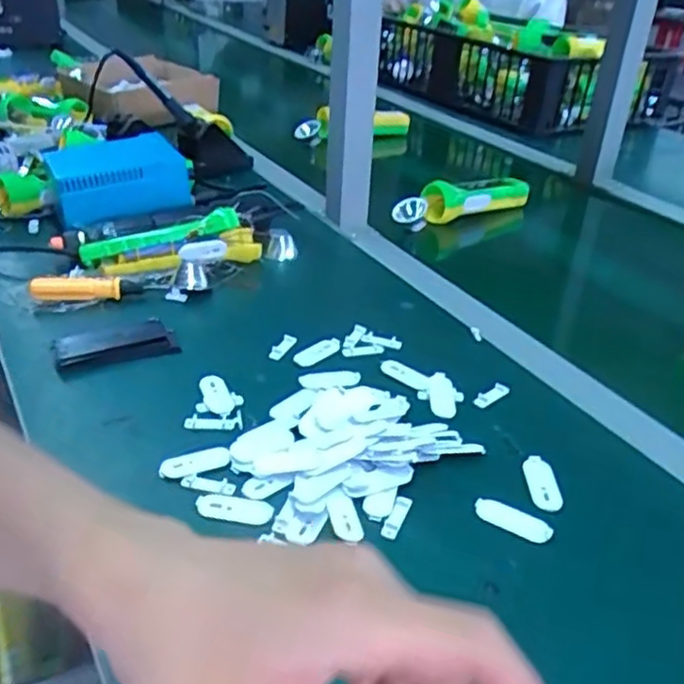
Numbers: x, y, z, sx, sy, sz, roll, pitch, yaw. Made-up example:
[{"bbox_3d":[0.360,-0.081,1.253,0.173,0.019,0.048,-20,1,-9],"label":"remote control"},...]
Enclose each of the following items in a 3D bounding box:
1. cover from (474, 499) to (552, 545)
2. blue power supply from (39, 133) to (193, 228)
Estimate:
[{"bbox_3d":[0.113,0.117,0.460,0.051,0.008,0.017,21,36,25],"label":"cover"},{"bbox_3d":[-0.255,-0.188,0.796,0.138,0.060,0.152,-13,36,-24],"label":"blue power supply"}]

